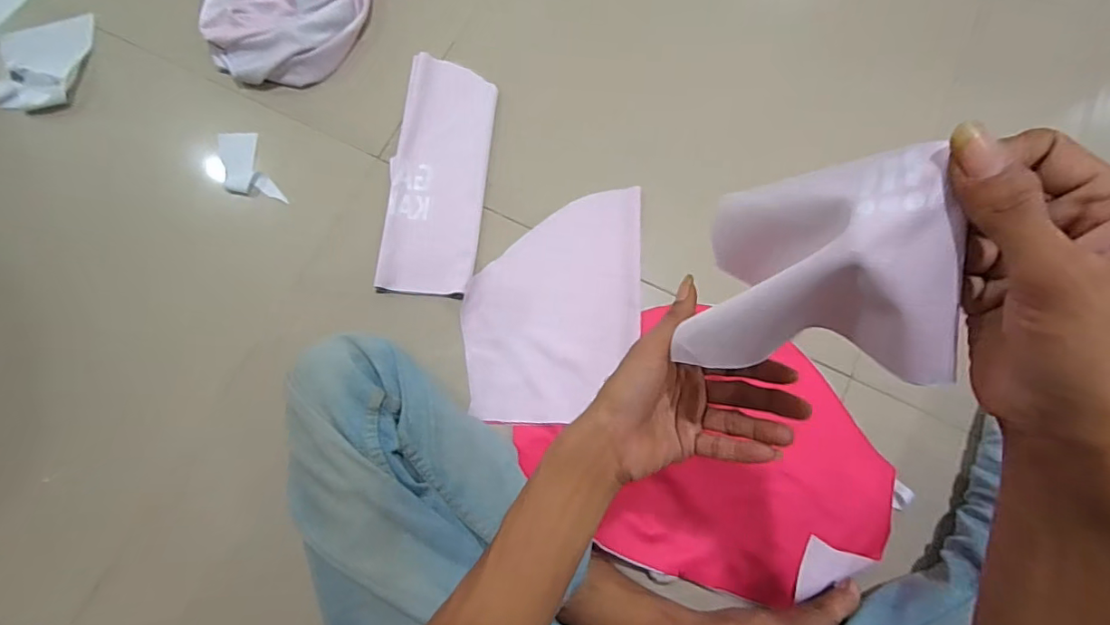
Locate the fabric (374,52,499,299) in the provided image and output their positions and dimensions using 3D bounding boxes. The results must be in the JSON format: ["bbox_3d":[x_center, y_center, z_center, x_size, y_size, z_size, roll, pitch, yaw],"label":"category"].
[{"bbox_3d":[-0.135,-0.161,0.607,0.107,0.020,0.293,5,76,3],"label":"fabric"}]

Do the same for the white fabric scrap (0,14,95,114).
[{"bbox_3d":[-0.643,-0.305,0.636,0.101,0.029,0.136,0,75,0],"label":"white fabric scrap"}]

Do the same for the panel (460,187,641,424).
[{"bbox_3d":[0.000,-0.012,0.572,0.185,0.018,0.259,2,76,2],"label":"panel"}]

